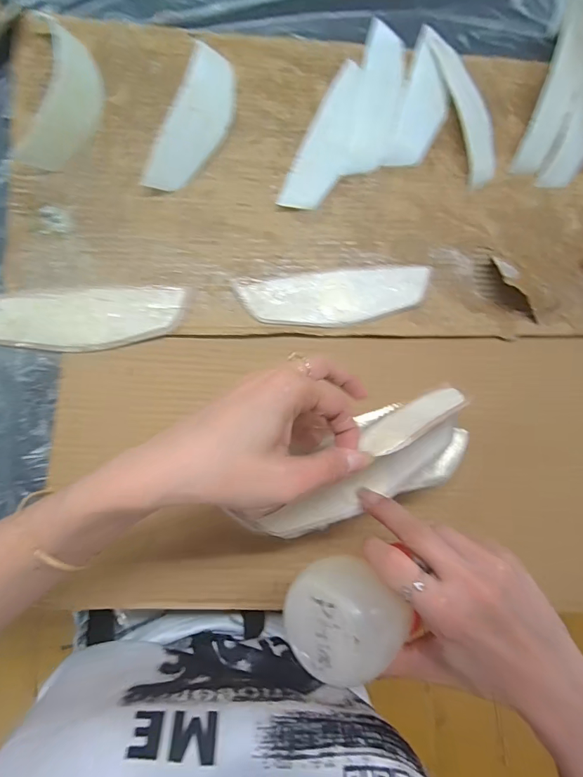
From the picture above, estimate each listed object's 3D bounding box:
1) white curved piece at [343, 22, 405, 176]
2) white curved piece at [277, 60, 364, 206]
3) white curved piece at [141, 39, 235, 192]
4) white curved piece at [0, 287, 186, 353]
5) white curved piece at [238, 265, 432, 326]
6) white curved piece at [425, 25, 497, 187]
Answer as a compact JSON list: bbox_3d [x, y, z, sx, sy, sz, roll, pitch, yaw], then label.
[{"bbox_3d":[0.082,-0.274,0.378,0.038,0.013,0.153,11,84,-6],"label":"white curved piece"},{"bbox_3d":[0.035,-0.229,0.370,0.041,0.018,0.150,24,83,-4],"label":"white curved piece"},{"bbox_3d":[-0.082,-0.233,0.350,0.044,0.035,0.138,21,83,-5],"label":"white curved piece"},{"bbox_3d":[-0.174,-0.057,0.332,0.164,0.009,0.049,-5,86,-7],"label":"white curved piece"},{"bbox_3d":[0.041,-0.081,0.360,0.168,0.007,0.048,-8,87,-7],"label":"white curved piece"},{"bbox_3d":[0.173,-0.280,0.394,0.037,0.009,0.161,-15,88,-8],"label":"white curved piece"}]

